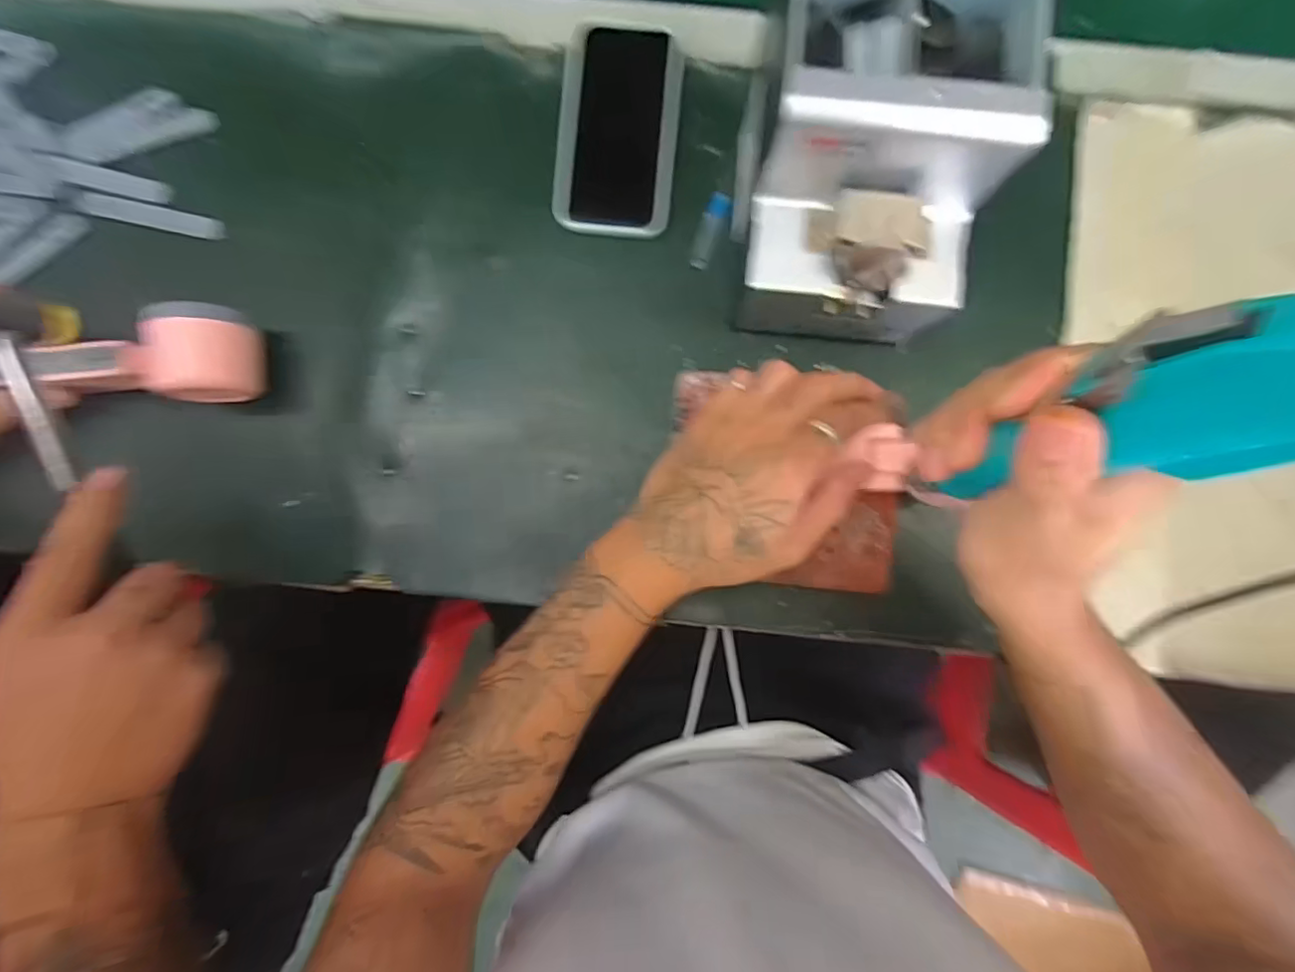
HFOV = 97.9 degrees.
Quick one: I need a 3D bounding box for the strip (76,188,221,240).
[{"bbox_3d":[-0.357,-0.193,0.403,0.099,0.010,0.018,11,87,2],"label":"strip"}]

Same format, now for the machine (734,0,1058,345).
[{"bbox_3d":[0.123,-0.187,0.327,0.129,0.143,0.179,2,87,1],"label":"machine"}]

